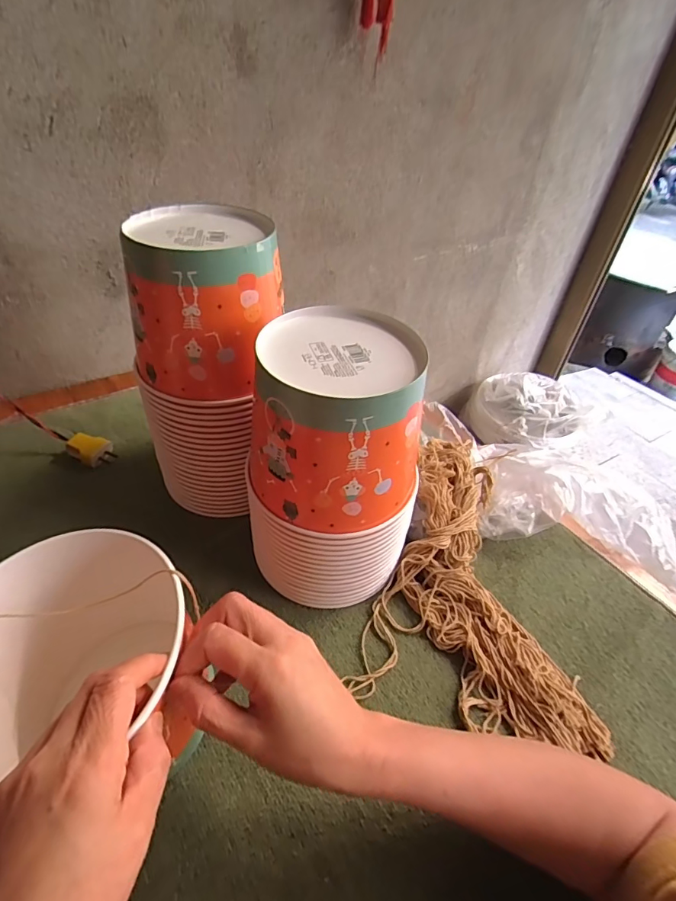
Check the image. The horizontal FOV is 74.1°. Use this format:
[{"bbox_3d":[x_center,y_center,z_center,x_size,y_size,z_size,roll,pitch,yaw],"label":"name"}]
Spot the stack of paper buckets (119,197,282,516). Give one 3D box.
[{"bbox_3d":[-0.133,-0.076,0.475,0.142,0.290,0.154,-6,44,-13],"label":"stack of paper buckets"}]

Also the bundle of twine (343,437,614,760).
[{"bbox_3d":[0.150,0.112,0.481,0.214,0.051,0.338,10,43,4],"label":"bundle of twine"}]

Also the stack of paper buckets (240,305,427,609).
[{"bbox_3d":[0.000,0.019,0.421,0.147,0.246,0.138,15,43,9],"label":"stack of paper buckets"}]

